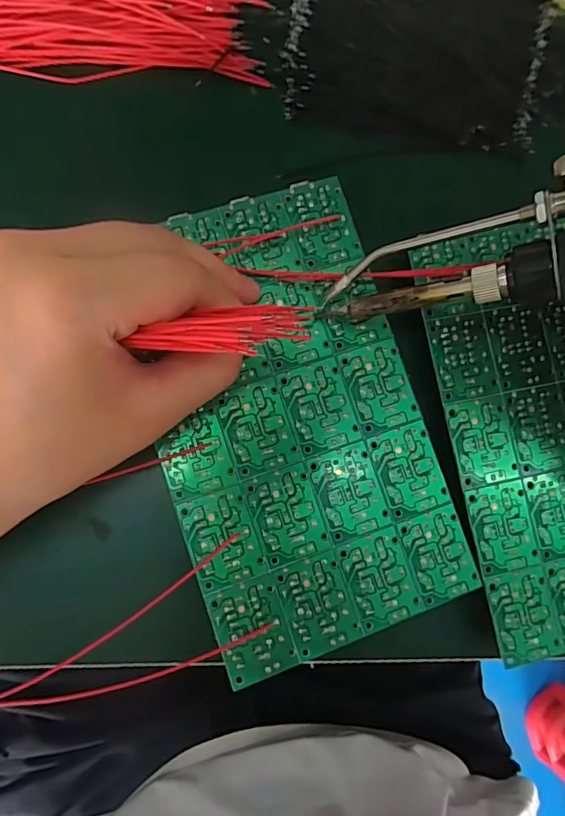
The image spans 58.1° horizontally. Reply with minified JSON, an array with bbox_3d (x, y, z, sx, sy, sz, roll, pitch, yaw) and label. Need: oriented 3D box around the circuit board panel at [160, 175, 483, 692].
[{"bbox_3d":[0.003,0.003,0.197,0.101,0.005,0.173,-18,86,-9],"label":"circuit board panel"}]

